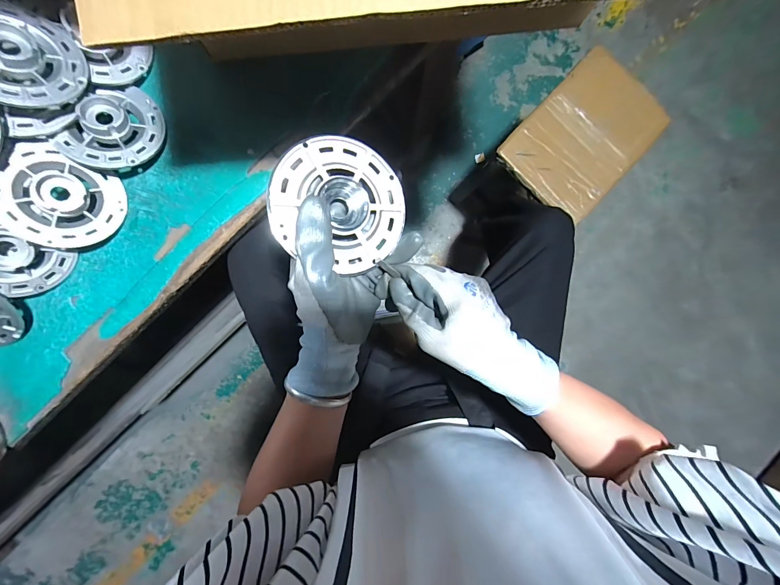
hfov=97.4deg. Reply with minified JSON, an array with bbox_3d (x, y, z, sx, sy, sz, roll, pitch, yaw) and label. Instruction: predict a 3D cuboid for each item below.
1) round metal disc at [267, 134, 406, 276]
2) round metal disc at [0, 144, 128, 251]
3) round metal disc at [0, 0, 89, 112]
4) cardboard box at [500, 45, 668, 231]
[{"bbox_3d":[-0.039,-0.068,0.279,0.109,0.011,0.100,0,90,-23],"label":"round metal disc"},{"bbox_3d":[-0.355,-0.098,0.371,0.103,0.020,0.096,0,89,-40],"label":"round metal disc"},{"bbox_3d":[-0.364,-0.231,0.328,0.106,0.029,0.105,10,73,-34],"label":"round metal disc"},{"bbox_3d":[0.399,-0.317,0.705,0.288,0.053,0.227,-45,92,-2],"label":"cardboard box"}]

